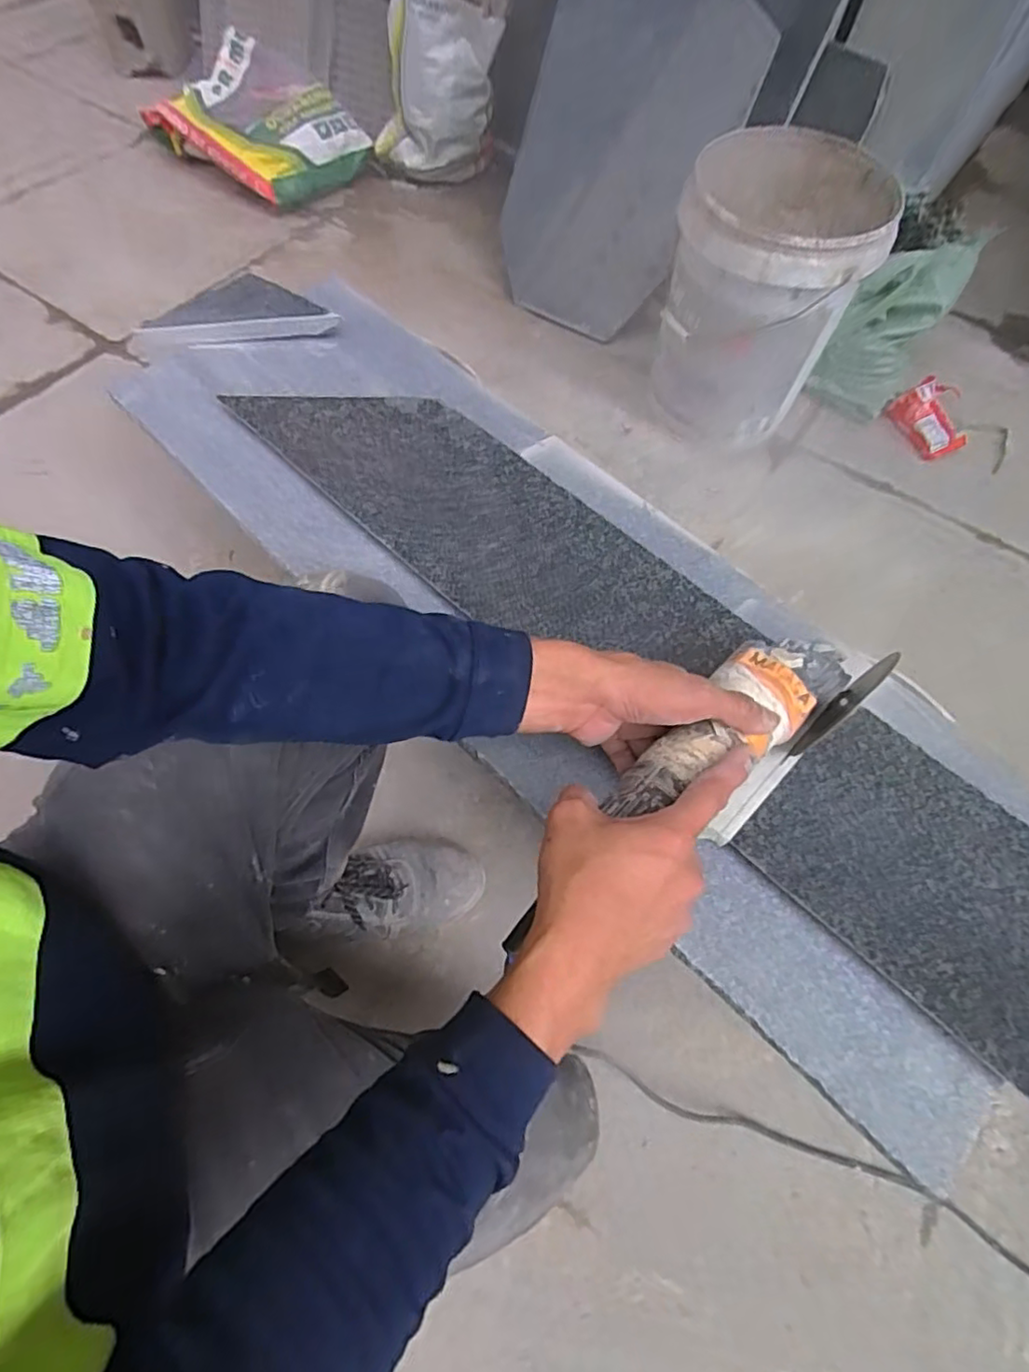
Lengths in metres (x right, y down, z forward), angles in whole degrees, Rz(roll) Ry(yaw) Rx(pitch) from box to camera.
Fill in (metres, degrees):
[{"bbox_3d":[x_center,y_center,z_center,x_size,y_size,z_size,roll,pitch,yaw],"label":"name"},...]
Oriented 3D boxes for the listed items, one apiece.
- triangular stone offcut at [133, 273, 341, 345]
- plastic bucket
[{"bbox_3d":[-0.335,-0.462,0.744,0.232,0.026,0.111,-6,64,-5],"label":"triangular stone offcut"},{"bbox_3d":[0.414,-0.666,1.091,0.303,0.365,0.326,20,64,8],"label":"plastic bucket"}]

